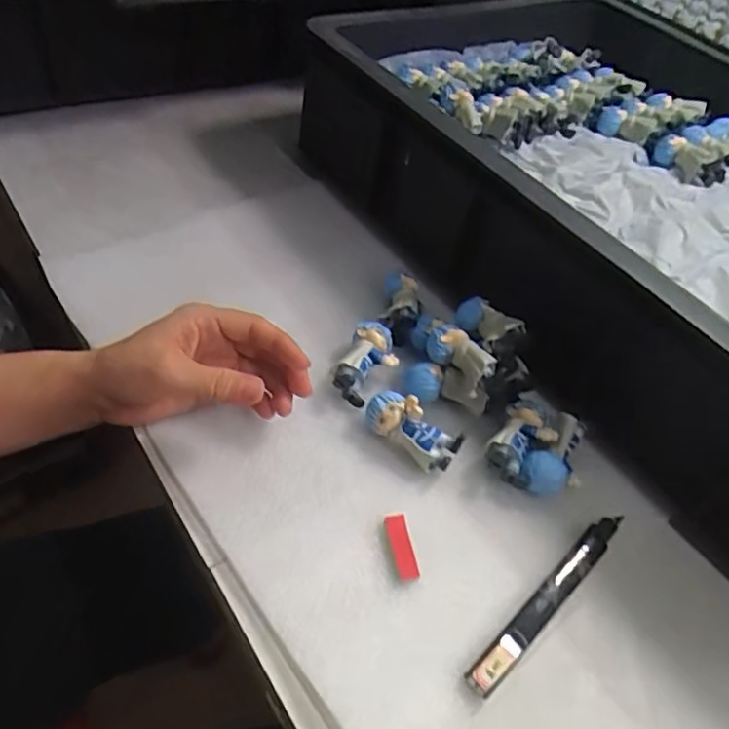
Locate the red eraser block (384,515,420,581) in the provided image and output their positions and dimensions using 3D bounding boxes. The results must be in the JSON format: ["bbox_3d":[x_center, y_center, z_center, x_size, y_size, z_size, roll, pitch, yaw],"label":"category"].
[{"bbox_3d":[0.021,0.103,0.337,0.012,0.005,0.038,-4,51,-15],"label":"red eraser block"}]

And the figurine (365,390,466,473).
[{"bbox_3d":[0.030,0.039,0.373,0.060,0.035,0.024,34,51,17],"label":"figurine"}]

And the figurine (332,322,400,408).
[{"bbox_3d":[0.004,-0.003,0.405,0.033,0.025,0.061,19,49,5],"label":"figurine"}]

